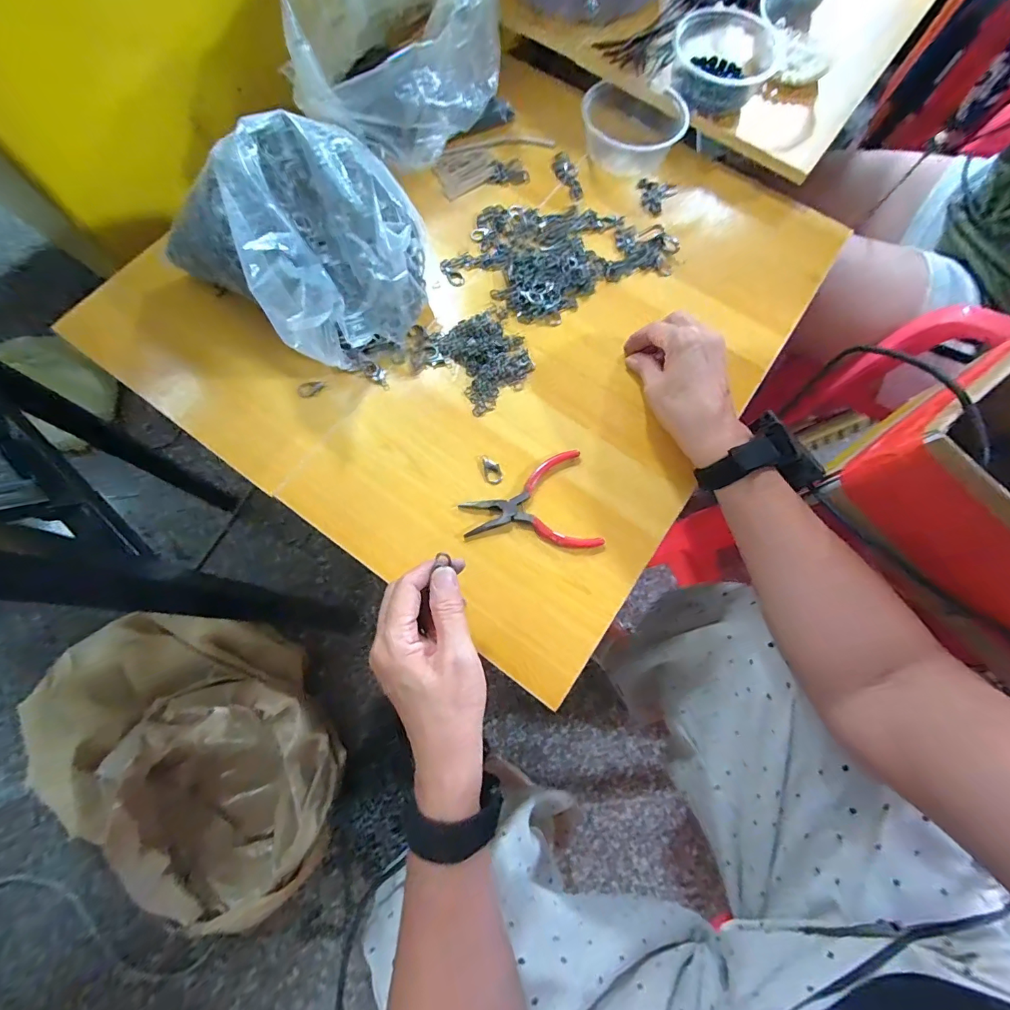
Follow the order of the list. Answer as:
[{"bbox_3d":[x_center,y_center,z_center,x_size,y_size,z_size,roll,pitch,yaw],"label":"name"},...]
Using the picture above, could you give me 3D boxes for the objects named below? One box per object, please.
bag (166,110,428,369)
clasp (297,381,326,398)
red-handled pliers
[{"bbox_3d":[-0.174,-0.230,0.394,0.201,0.109,0.165,41,75,10],"label":"bag"},{"bbox_3d":[-0.176,-0.106,0.409,0.024,0.004,0.015,-19,75,-6],"label":"clasp"},{"bbox_3d":[0.019,0.002,0.384,0.110,0.010,0.087,-11,74,-6],"label":"red-handled pliers"}]

